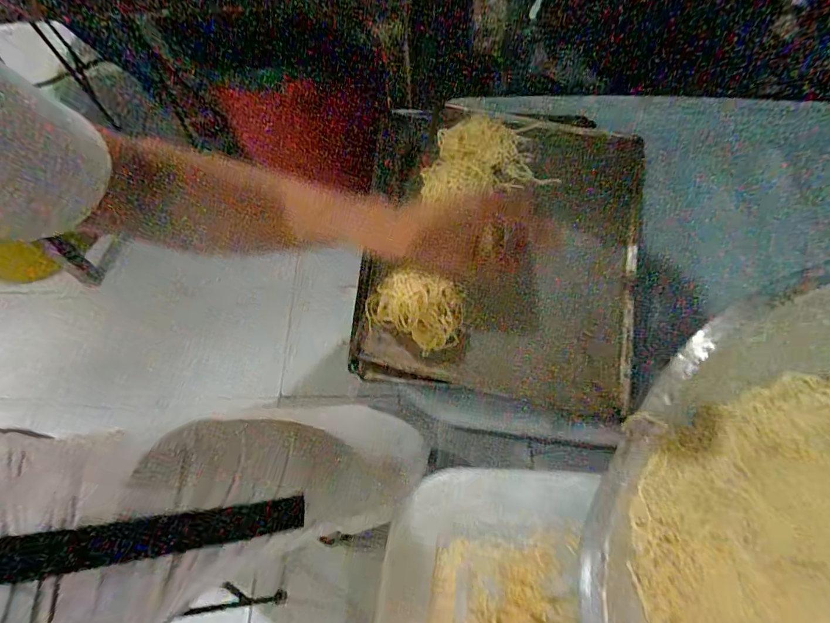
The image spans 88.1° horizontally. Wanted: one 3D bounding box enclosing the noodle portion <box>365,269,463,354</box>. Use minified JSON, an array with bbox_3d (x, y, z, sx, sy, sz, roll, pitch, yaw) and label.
[{"bbox_3d":[0.004,-0.006,0.545,0.119,0.031,0.085,24,106,10],"label":"noodle portion"}]

